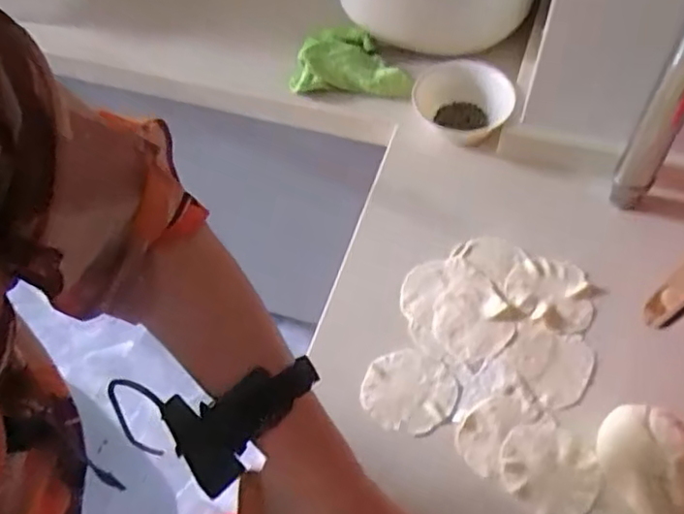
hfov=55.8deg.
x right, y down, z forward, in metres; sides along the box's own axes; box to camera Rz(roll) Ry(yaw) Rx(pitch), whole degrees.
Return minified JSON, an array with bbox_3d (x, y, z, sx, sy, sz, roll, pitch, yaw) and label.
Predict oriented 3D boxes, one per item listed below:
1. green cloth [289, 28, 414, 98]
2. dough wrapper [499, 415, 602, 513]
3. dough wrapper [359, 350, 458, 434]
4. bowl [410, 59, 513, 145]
[{"bbox_3d":[0.017,-0.243,0.807,0.145,0.028,0.091,8,58,10],"label":"green cloth"},{"bbox_3d":[0.176,0.179,0.545,0.080,0.004,0.073,-2,57,3],"label":"dough wrapper"},{"bbox_3d":[0.061,0.123,0.591,0.080,0.010,0.077,-3,57,5],"label":"dough wrapper"},{"bbox_3d":[0.136,-0.176,0.753,0.115,0.054,0.096,15,61,13],"label":"bowl"}]

